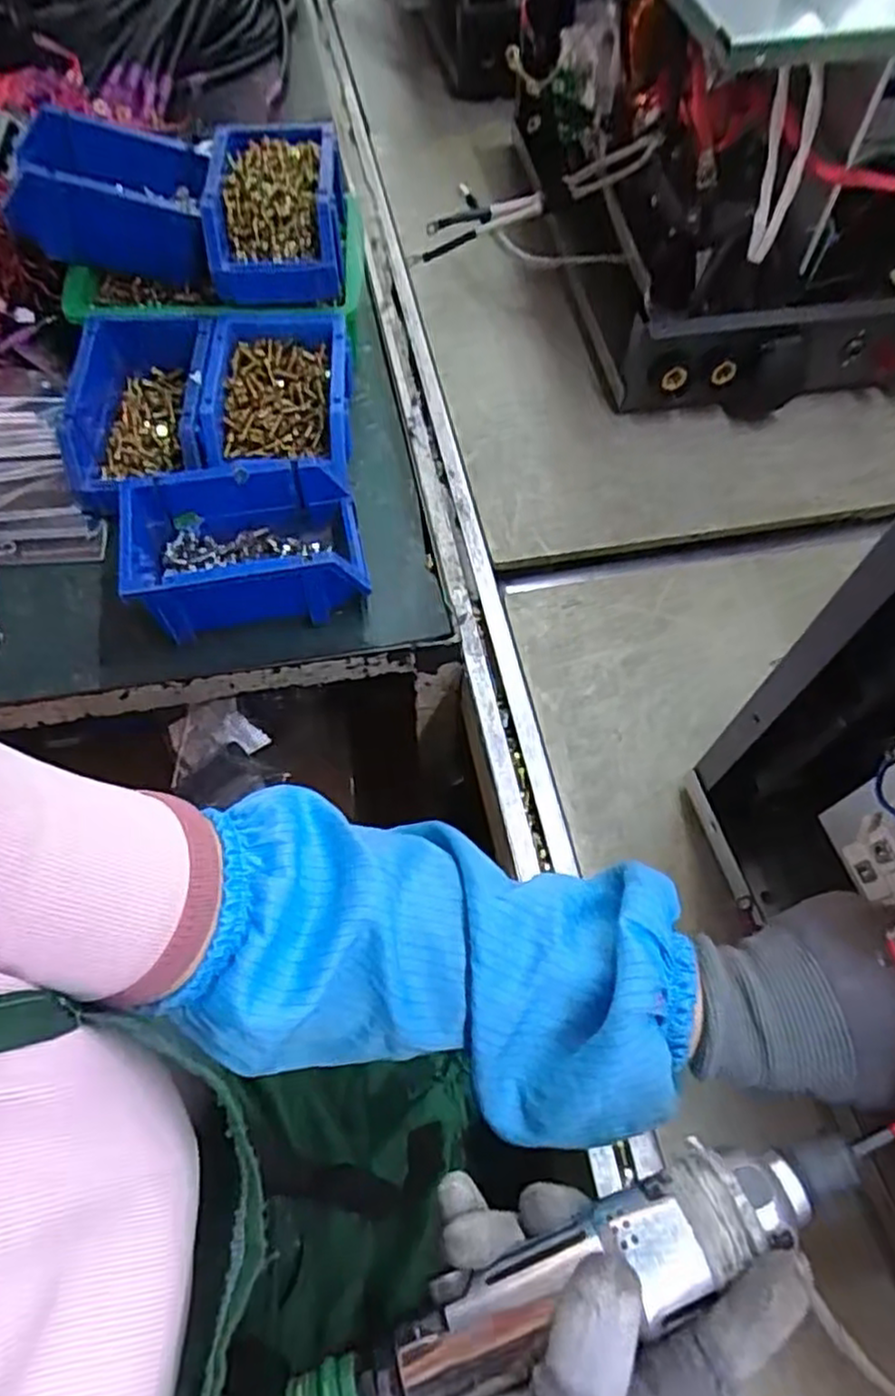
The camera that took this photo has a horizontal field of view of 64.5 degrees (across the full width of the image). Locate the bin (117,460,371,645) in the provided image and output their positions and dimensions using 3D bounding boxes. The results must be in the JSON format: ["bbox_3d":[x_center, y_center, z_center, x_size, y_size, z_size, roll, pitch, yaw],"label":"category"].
[{"bbox_3d":[-0.146,-0.107,0.518,0.158,0.075,0.101,-11,63,-7],"label":"bin"}]

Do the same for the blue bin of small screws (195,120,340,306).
[{"bbox_3d":[-0.145,-0.414,0.605,0.107,0.064,0.164,-5,62,-4],"label":"blue bin of small screws"}]

